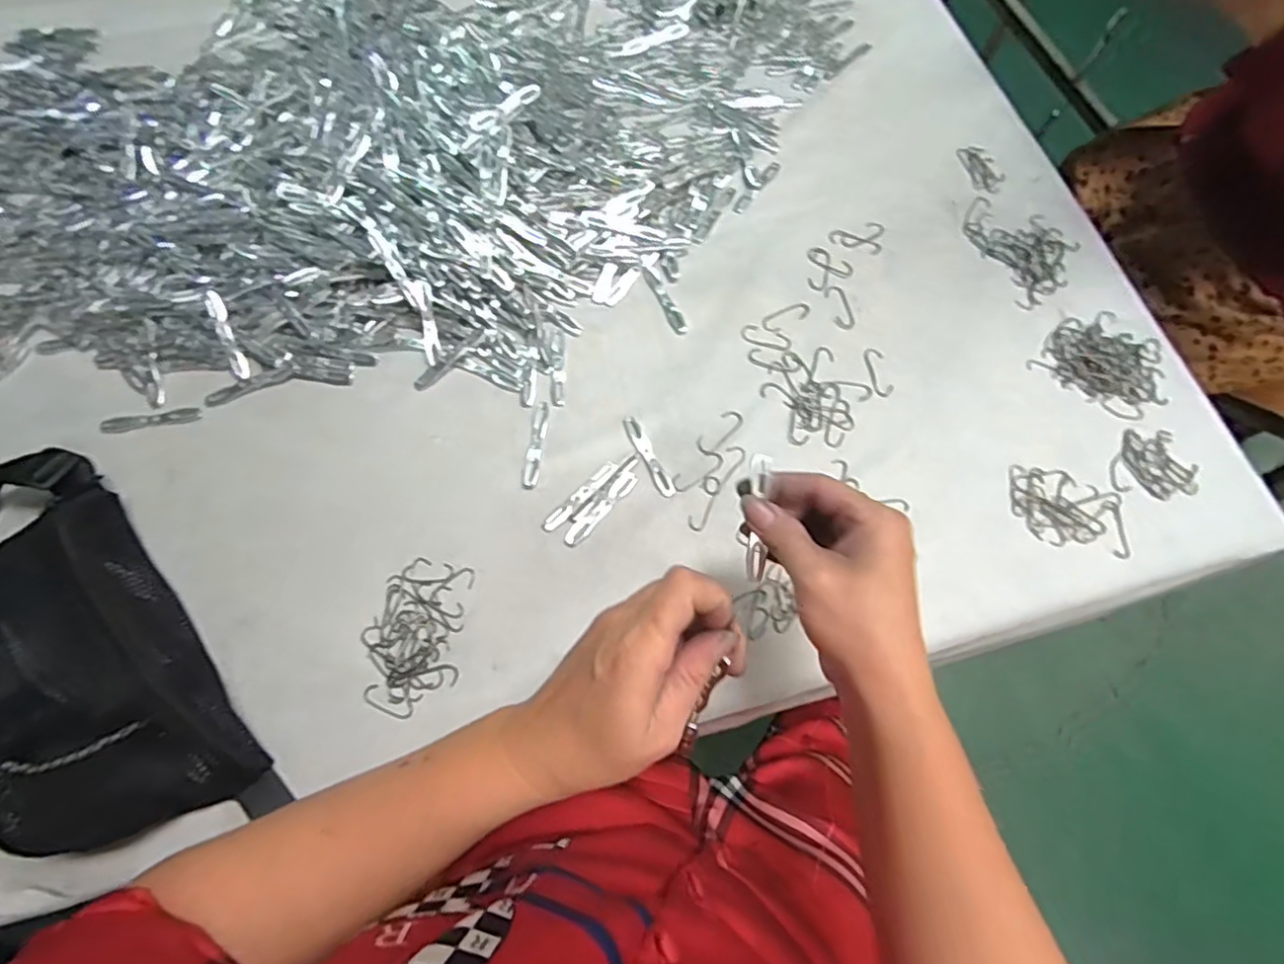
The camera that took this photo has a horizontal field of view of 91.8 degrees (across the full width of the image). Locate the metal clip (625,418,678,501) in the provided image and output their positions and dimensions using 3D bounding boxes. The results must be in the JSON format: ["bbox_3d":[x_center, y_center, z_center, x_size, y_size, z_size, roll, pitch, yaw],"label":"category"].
[{"bbox_3d":[0.005,-0.020,0.461,0.013,0.004,0.070,-25,69,-12],"label":"metal clip"}]

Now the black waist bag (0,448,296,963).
[{"bbox_3d":[-0.353,0.101,0.361,0.129,0.070,0.276,-35,72,-15],"label":"black waist bag"}]

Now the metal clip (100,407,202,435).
[{"bbox_3d":[-0.361,-0.045,0.458,0.069,0.004,0.013,-9,67,-5],"label":"metal clip"}]

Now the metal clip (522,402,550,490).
[{"bbox_3d":[-0.078,-0.029,0.460,0.012,0.004,0.070,6,67,1],"label":"metal clip"}]

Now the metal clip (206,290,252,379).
[{"bbox_3d":[-0.314,-0.111,0.472,0.012,0.004,0.069,-21,92,-10],"label":"metal clip"}]

